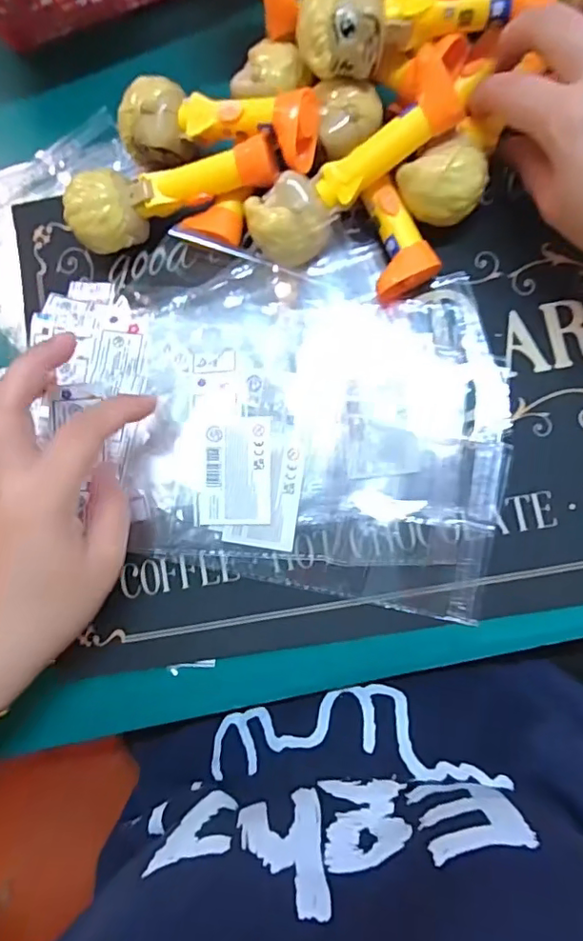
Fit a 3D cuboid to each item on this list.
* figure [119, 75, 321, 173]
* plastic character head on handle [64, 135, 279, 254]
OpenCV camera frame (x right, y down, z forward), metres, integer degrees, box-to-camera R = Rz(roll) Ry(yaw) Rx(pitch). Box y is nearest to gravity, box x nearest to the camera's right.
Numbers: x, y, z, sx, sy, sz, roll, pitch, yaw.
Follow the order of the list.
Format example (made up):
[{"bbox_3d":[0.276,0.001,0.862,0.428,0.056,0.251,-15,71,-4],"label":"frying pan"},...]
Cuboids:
[{"bbox_3d":[-0.042,-0.195,0.319,0.114,0.042,0.042,18,100,22],"label":"figure"},{"bbox_3d":[-0.066,-0.159,0.320,0.119,0.044,0.033,-18,81,2],"label":"plastic character head on handle"}]

